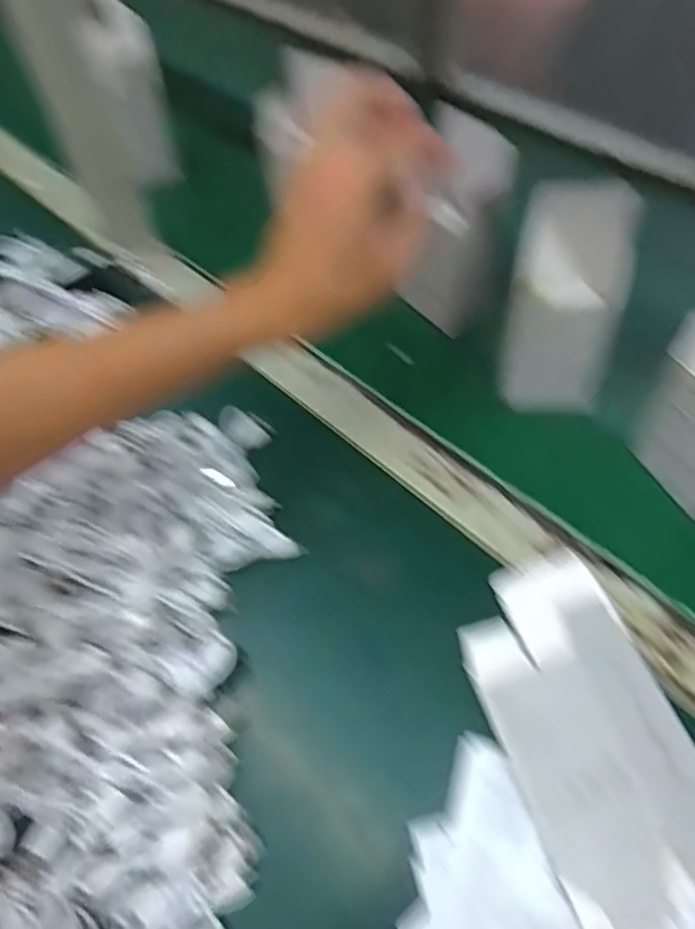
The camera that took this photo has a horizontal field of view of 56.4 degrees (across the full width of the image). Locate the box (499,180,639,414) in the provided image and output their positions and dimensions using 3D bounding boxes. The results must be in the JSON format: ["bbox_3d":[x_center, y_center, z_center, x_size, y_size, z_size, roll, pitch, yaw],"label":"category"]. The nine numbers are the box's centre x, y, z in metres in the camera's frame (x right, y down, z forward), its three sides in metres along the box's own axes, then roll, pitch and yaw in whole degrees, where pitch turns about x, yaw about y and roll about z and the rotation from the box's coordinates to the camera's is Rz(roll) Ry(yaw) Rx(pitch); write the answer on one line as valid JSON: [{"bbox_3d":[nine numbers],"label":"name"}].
[{"bbox_3d":[0.152,-0.110,0.461,0.072,0.167,0.028,8,40,8],"label":"box"}]

